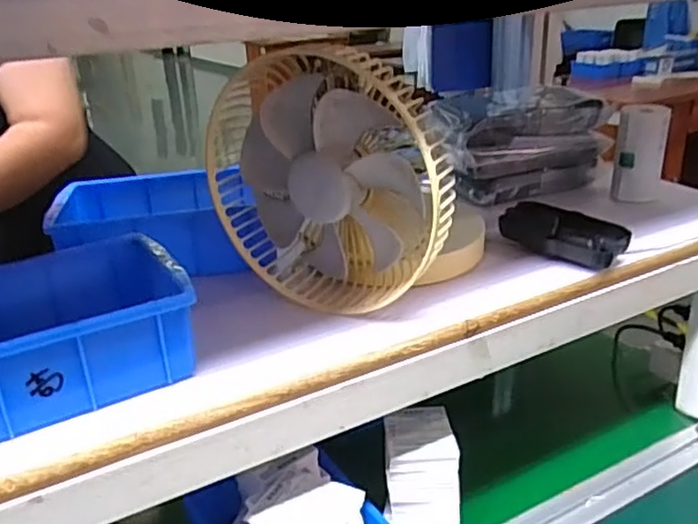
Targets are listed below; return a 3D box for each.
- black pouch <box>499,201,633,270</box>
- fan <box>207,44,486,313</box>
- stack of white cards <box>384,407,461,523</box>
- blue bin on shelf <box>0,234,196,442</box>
[{"bbox_3d":[0.192,-0.025,0.585,0.053,0.029,0.108,-24,32,-39],"label":"black pouch"},{"bbox_3d":[0.009,-0.073,0.532,0.193,0.183,0.150,11,28,27],"label":"fan"},{"bbox_3d":[0.064,0.189,0.567,0.066,0.097,0.081,-1,24,5],"label":"stack of white cards"},{"bbox_3d":[-0.211,0.049,0.428,0.191,0.059,0.131,-17,28,-29],"label":"blue bin on shelf"}]

